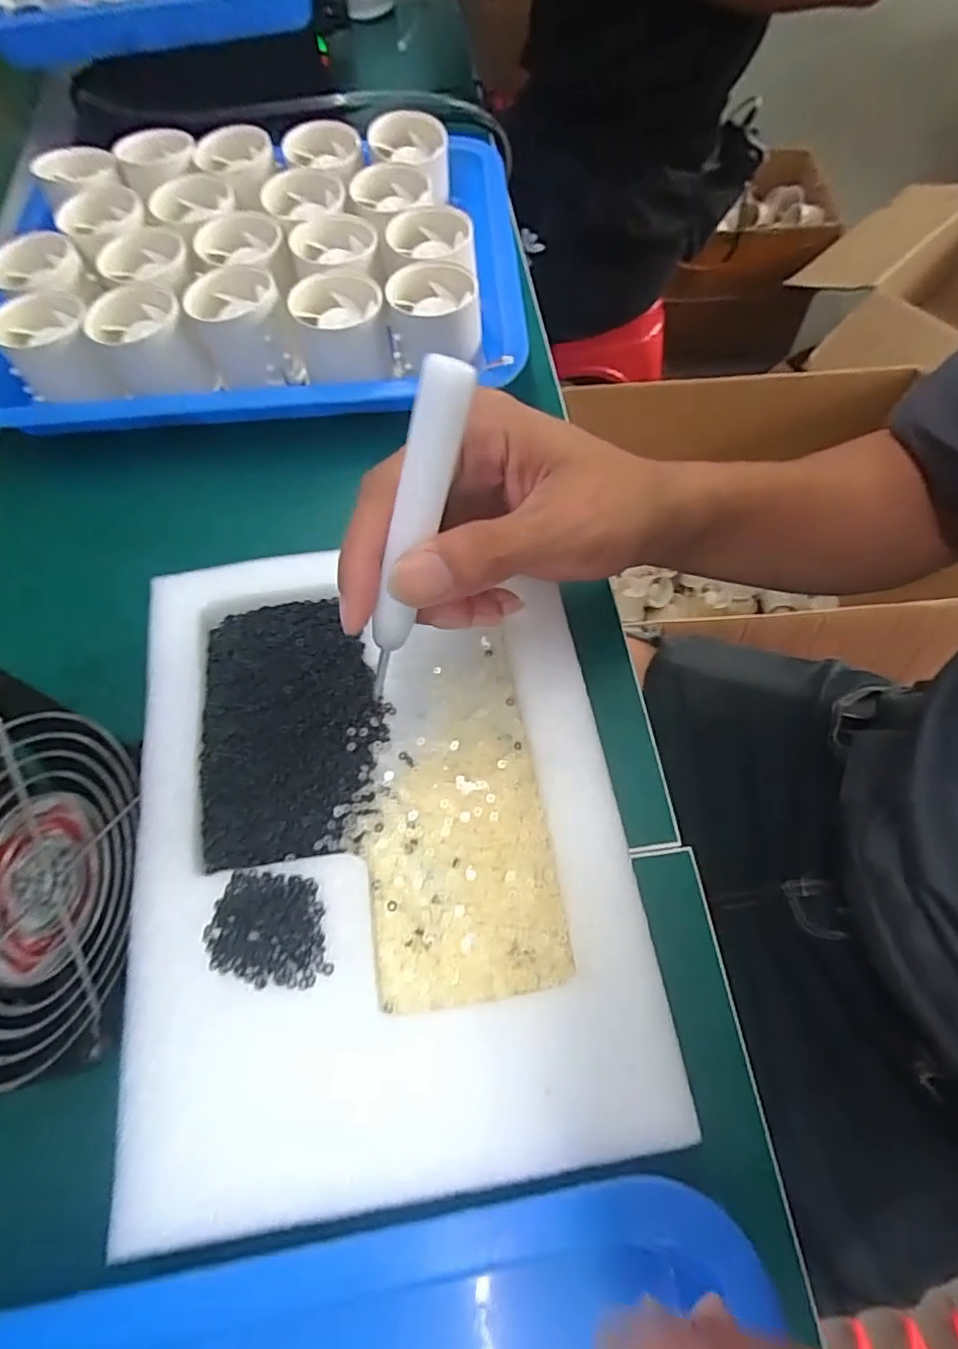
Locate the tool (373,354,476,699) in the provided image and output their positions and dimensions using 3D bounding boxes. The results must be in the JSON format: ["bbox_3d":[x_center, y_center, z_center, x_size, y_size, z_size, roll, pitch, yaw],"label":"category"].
[{"bbox_3d":[-0.023,-0.045,0.201,0.016,0.109,0.011,24,25,13],"label":"tool"}]

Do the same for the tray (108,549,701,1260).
[{"bbox_3d":[-0.039,0.055,0.244,0.182,0.024,0.237,-9,65,-2],"label":"tray"}]

